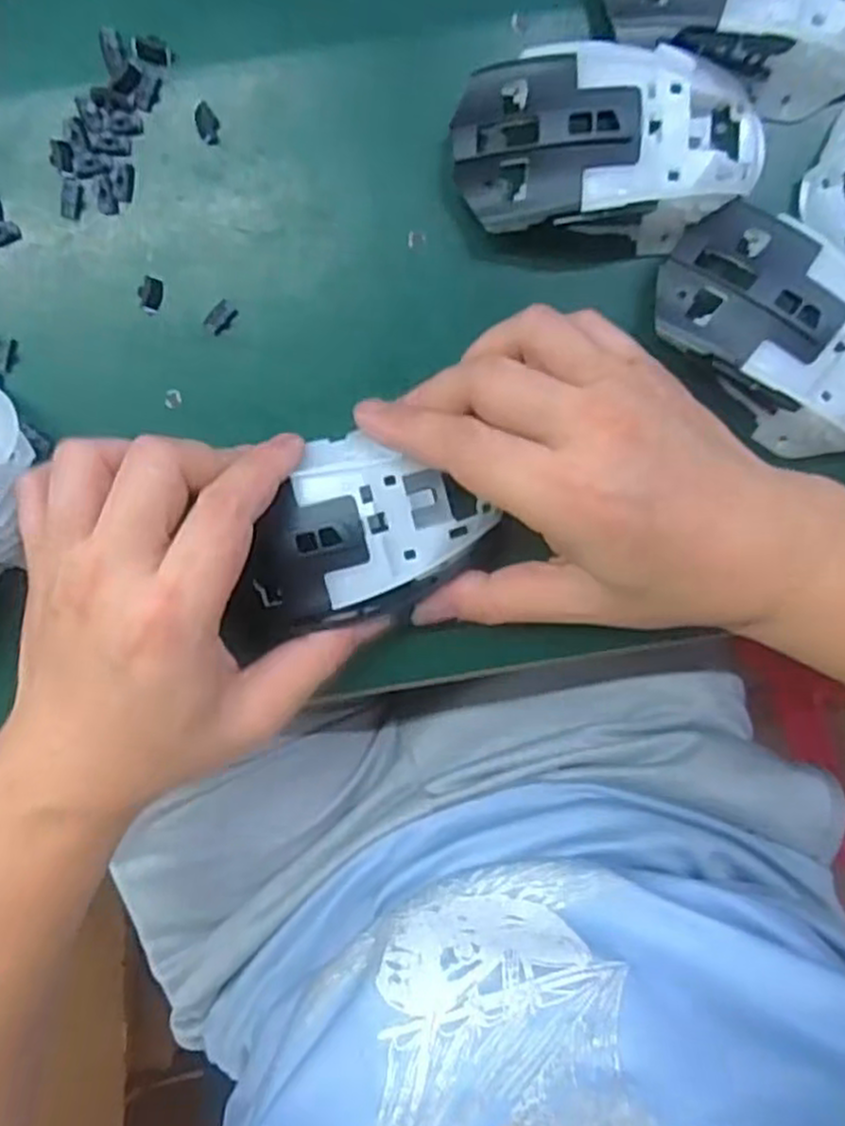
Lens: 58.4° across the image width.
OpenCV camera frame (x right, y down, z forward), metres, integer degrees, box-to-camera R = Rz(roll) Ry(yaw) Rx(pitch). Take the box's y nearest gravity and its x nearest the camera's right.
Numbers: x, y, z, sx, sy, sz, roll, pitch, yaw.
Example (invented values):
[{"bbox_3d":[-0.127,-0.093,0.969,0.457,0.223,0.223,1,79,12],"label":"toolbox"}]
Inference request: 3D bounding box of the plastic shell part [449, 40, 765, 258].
[{"bbox_3d":[0.070,-0.153,0.276,0.114,0.032,0.059,4,96,-2],"label":"plastic shell part"}]

